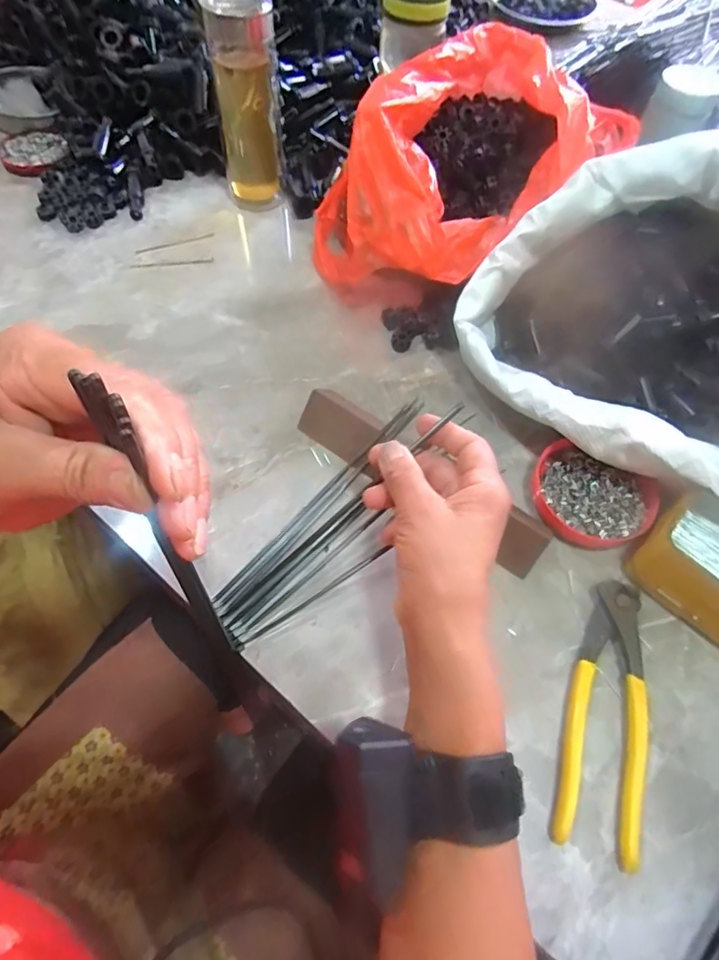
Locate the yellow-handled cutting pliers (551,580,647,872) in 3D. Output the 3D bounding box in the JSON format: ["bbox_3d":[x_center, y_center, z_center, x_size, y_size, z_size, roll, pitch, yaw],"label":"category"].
[{"bbox_3d":[0.162,0.146,0.332,0.051,0.015,0.164,18,62,8],"label":"yellow-handled cutting pliers"}]

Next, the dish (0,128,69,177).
[{"bbox_3d":[-0.385,-0.390,0.609,0.074,0.011,0.087,-28,65,-16],"label":"dish"}]

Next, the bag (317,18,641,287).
[{"bbox_3d":[0.109,-0.295,0.508,0.184,0.136,0.314,38,67,18],"label":"bag"}]

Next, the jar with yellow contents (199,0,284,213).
[{"bbox_3d":[-0.115,-0.385,0.529,0.065,0.178,0.071,-10,61,-7],"label":"jar with yellow contents"}]

